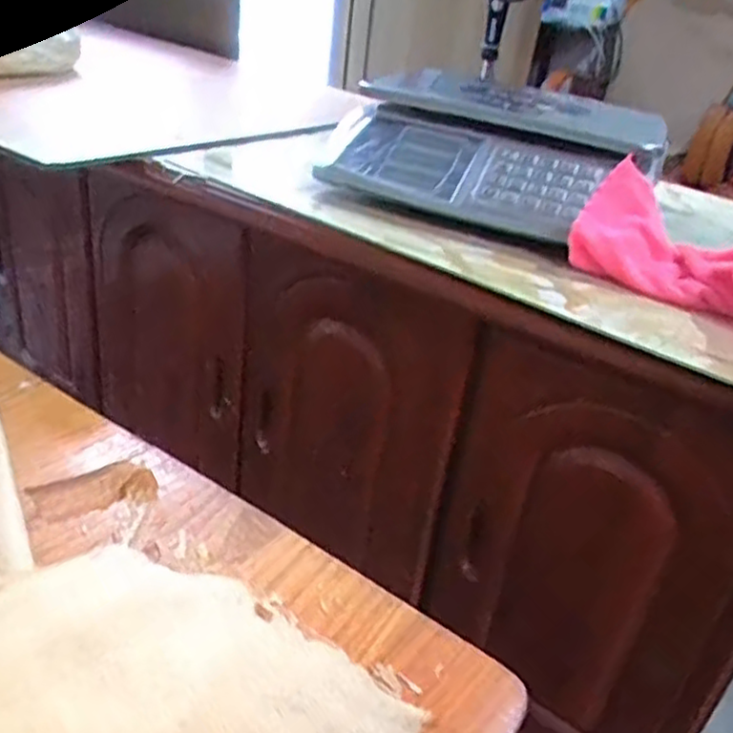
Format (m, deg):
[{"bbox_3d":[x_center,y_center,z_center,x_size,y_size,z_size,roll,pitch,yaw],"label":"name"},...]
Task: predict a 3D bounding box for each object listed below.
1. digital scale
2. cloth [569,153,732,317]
[{"bbox_3d":[0.164,-0.256,0.817,0.327,0.093,0.320,22,34,21],"label":"digital scale"},{"bbox_3d":[0.301,-0.098,0.636,0.224,0.081,0.098,30,37,32],"label":"cloth"}]

